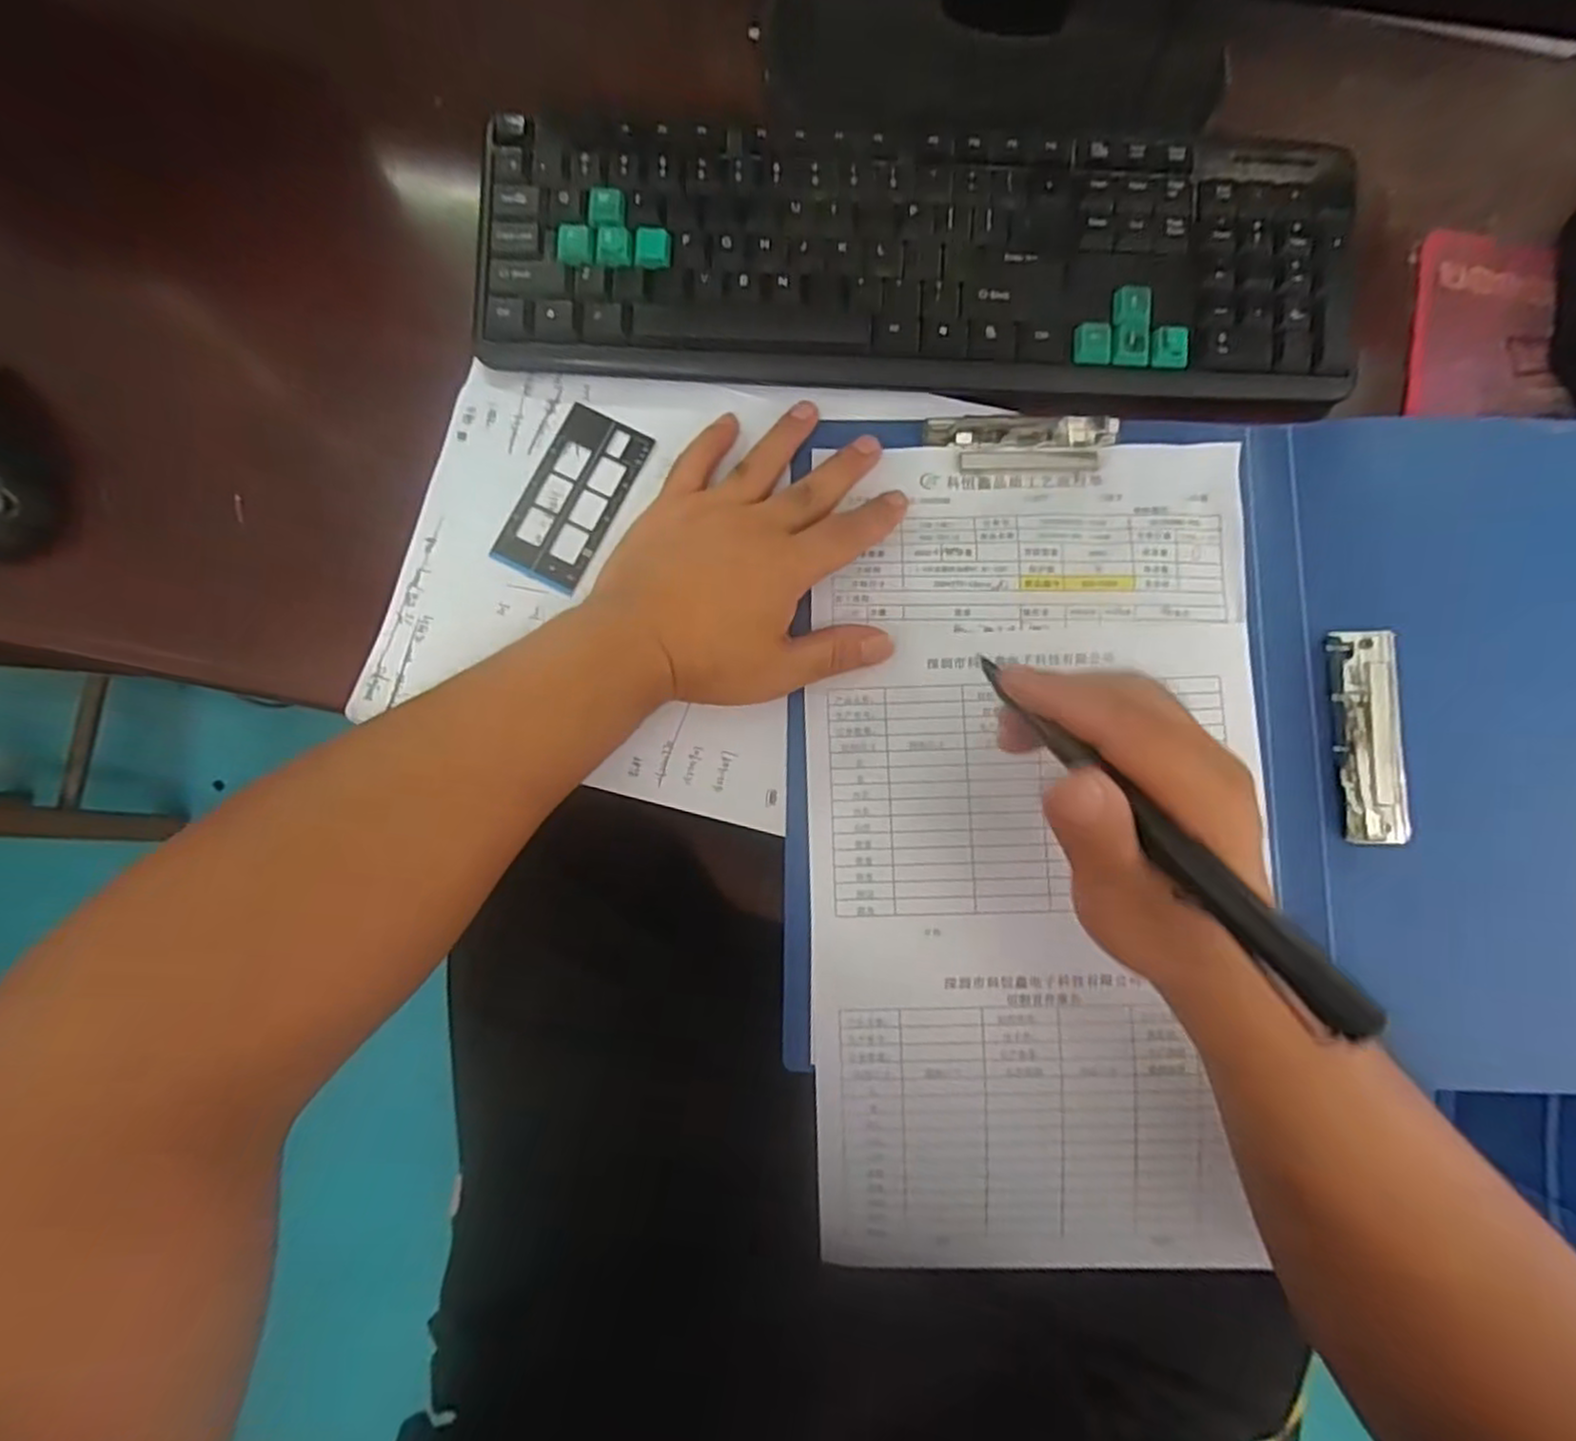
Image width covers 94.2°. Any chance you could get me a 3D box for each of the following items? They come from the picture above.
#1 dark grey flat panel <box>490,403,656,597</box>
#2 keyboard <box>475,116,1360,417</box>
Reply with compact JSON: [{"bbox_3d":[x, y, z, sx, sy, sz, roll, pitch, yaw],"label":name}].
[{"bbox_3d":[-0.106,-0.110,0.362,0.046,0.004,0.089,26,84,2],"label":"dark grey flat panel"},{"bbox_3d":[0.064,-0.227,0.367,0.423,0.024,0.128,2,84,0],"label":"keyboard"}]

